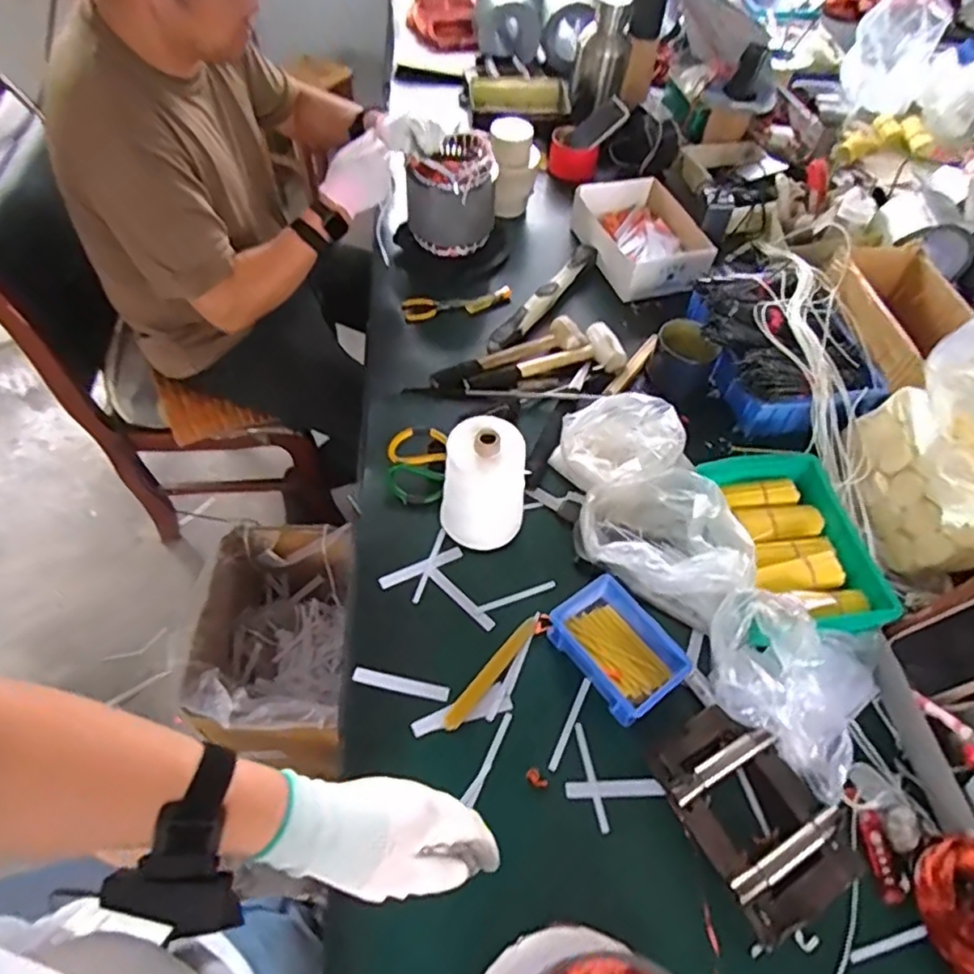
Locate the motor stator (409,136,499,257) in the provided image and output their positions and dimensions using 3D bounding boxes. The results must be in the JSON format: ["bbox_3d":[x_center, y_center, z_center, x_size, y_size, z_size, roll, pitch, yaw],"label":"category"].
[{"bbox_3d":[-0.060,-0.505,1.119,0.144,0.155,0.144,0,56,-2],"label":"motor stator"}]

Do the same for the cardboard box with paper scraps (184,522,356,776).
[{"bbox_3d":[-0.374,0.281,1.146,0.228,0.220,0.385,-2,56,-4],"label":"cardboard box with paper scraps"}]

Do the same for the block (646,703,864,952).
[{"bbox_3d":[0.269,0.322,0.642,0.136,0.037,0.193,-24,60,-18],"label":"block"}]

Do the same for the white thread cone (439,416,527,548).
[{"bbox_3d":[0.001,0.000,0.779,0.096,0.156,0.097,4,55,1],"label":"white thread cone"}]

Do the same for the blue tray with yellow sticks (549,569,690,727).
[{"bbox_3d":[0.151,0.181,0.738,0.105,0.040,0.147,-33,63,-22],"label":"blue tray with yellow sticks"}]

